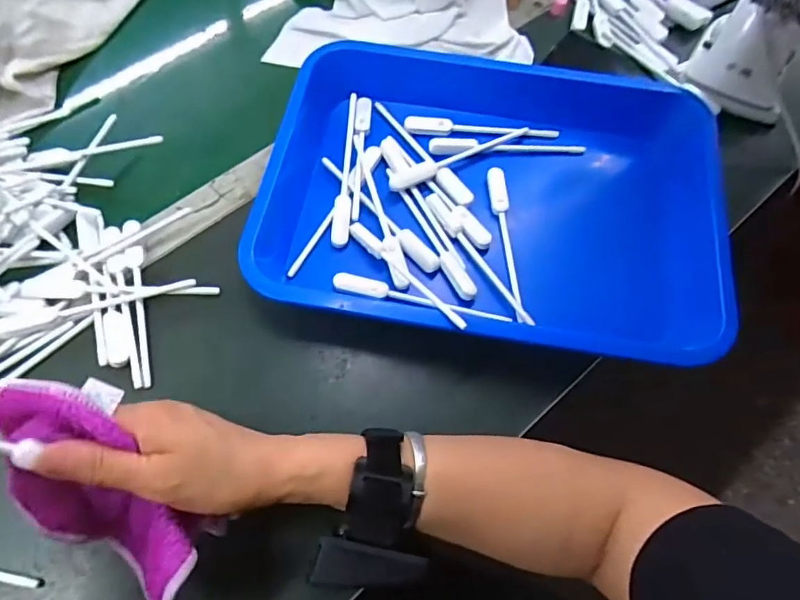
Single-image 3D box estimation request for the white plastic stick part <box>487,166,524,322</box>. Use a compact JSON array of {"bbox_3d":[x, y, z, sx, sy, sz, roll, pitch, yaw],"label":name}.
[{"bbox_3d":[0.089,-0.051,0.438,0.014,0.015,0.142,-2,65,-3],"label":"white plastic stick part"}]

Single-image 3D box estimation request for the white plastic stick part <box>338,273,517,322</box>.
[{"bbox_3d":[0.017,0.001,0.418,0.143,0.010,0.015,15,66,5],"label":"white plastic stick part"}]

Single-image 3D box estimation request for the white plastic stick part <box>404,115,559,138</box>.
[{"bbox_3d":[0.076,-0.162,0.490,0.141,0.010,0.020,3,65,-1],"label":"white plastic stick part"}]

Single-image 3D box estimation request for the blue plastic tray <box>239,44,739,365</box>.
[{"bbox_3d":[0.088,-0.099,0.445,0.382,0.050,0.281,9,65,2],"label":"blue plastic tray"}]

